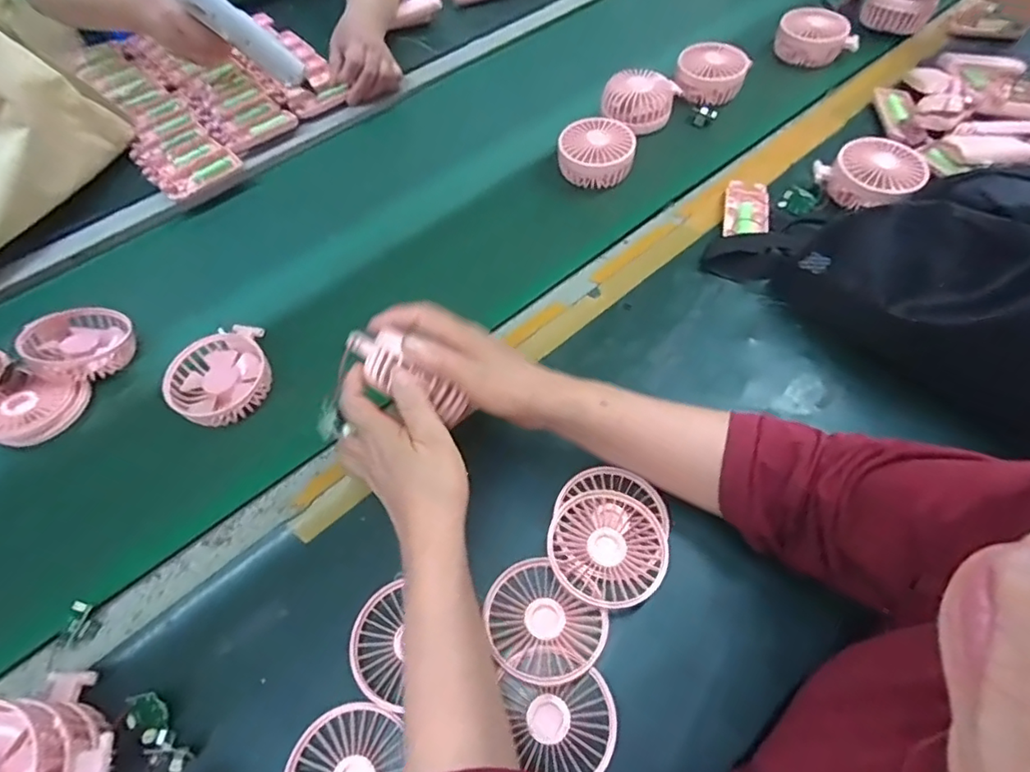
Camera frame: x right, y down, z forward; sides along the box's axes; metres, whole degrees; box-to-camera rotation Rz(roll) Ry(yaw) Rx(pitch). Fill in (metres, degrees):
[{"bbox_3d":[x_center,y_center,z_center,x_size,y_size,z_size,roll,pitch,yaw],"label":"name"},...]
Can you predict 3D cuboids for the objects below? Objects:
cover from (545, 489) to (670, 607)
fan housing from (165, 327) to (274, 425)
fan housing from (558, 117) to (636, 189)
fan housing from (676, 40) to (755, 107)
[{"bbox_3d":[0.070,0.123,0.427,0.087,0.017,0.086,24,62,17],"label":"cover"},{"bbox_3d":[-0.278,-0.008,0.525,0.088,0.024,0.092,-2,58,2],"label":"fan housing"},{"bbox_3d":[0.098,-0.275,0.657,0.090,0.042,0.080,10,59,10],"label":"fan housing"},{"bbox_3d":[0.256,-0.408,0.725,0.089,0.043,0.075,18,60,14],"label":"fan housing"}]

